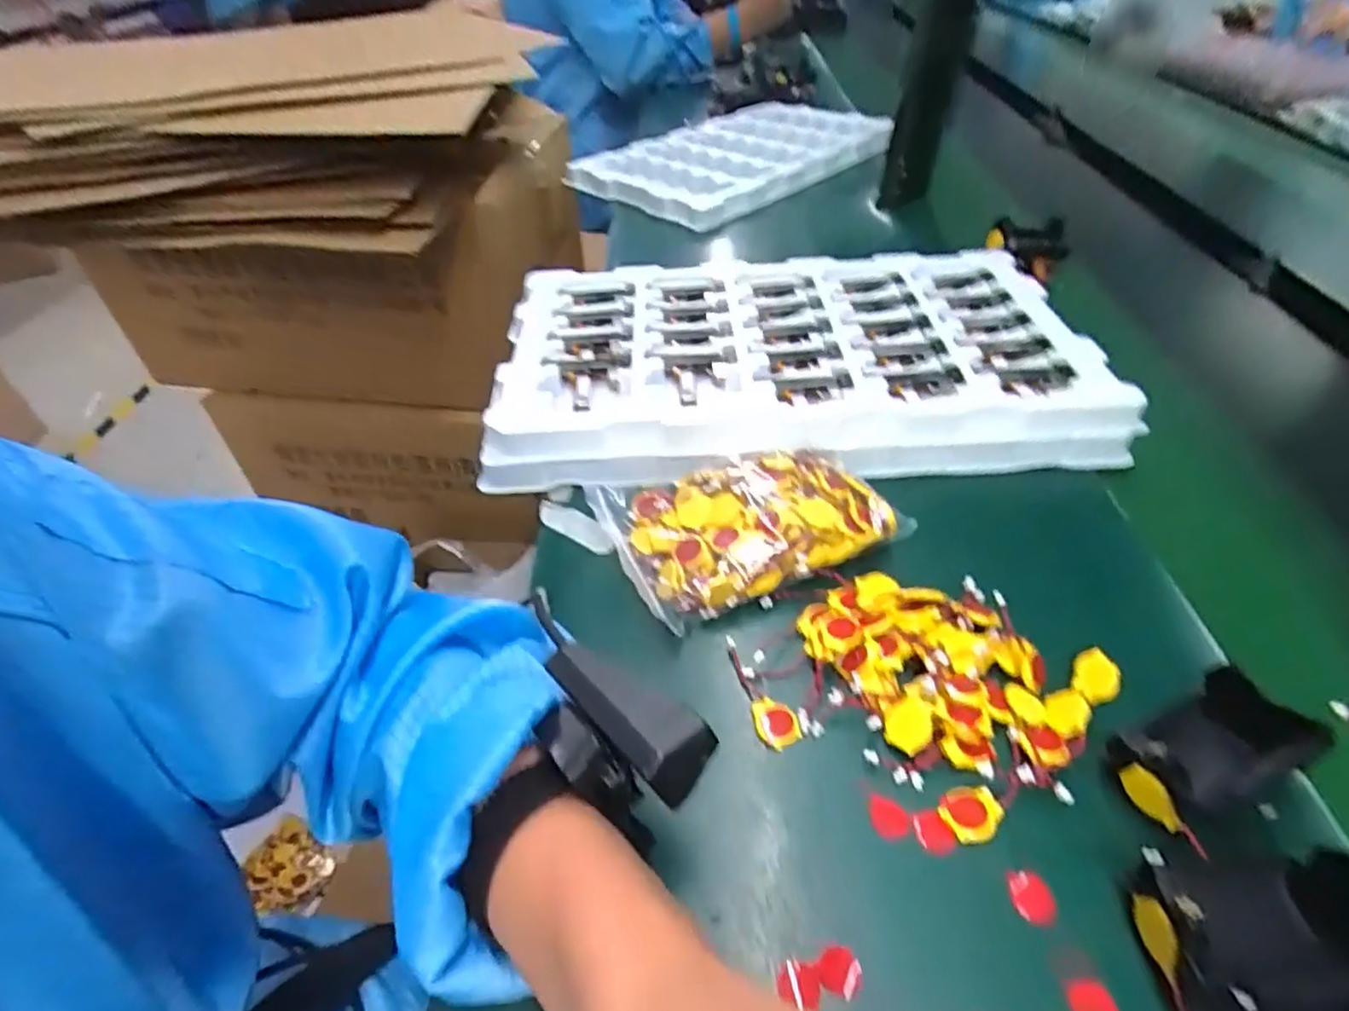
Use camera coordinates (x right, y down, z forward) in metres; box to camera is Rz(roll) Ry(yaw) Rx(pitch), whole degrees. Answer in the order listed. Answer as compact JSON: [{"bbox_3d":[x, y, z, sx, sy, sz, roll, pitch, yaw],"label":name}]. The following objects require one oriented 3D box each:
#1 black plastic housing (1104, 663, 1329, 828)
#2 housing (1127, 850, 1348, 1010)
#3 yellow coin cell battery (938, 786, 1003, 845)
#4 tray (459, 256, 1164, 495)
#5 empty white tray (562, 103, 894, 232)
[{"bbox_3d":[0.220,0.100,0.275,0.068,0.031,0.042,-20,47,-19],"label":"black plastic housing"},{"bbox_3d":[0.206,0.149,0.235,0.072,0.036,0.052,-6,45,-3],"label":"housing"},{"bbox_3d":[0.126,0.129,0.284,0.025,0.004,0.021,-21,51,-15],"label":"yellow coin cell battery"},{"bbox_3d":[0.082,-0.118,0.514,0.420,0.033,0.250,-3,49,0],"label":"tray"},{"bbox_3d":[0.073,-0.462,0.887,0.376,0.036,0.268,-26,49,-24],"label":"empty white tray"}]

